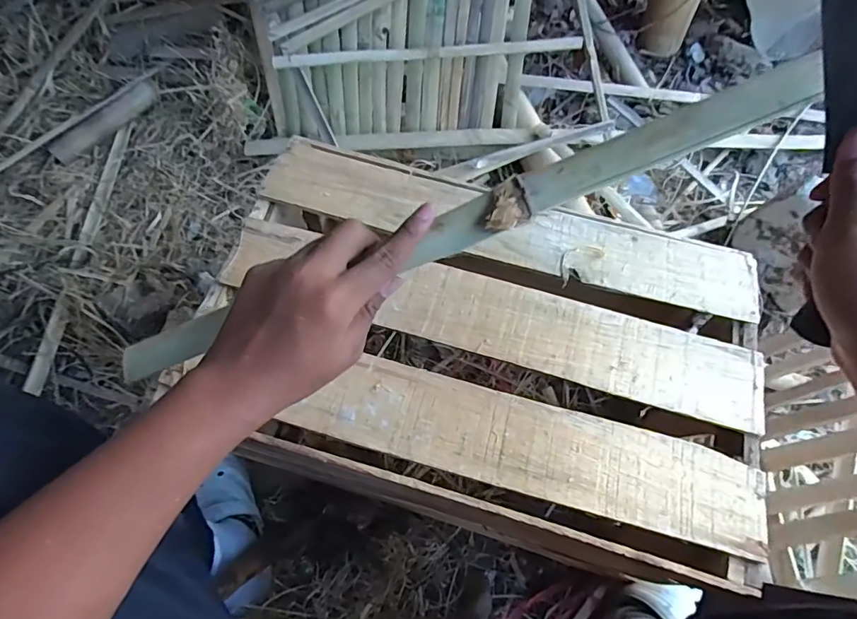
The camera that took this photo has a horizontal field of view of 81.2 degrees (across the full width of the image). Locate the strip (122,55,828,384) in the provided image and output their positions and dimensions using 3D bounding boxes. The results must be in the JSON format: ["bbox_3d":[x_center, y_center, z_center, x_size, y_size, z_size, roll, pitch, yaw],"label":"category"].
[{"bbox_3d":[-0.002,-0.046,0.331,0.482,0.013,0.030,-22,69,12],"label":"strip"}]

